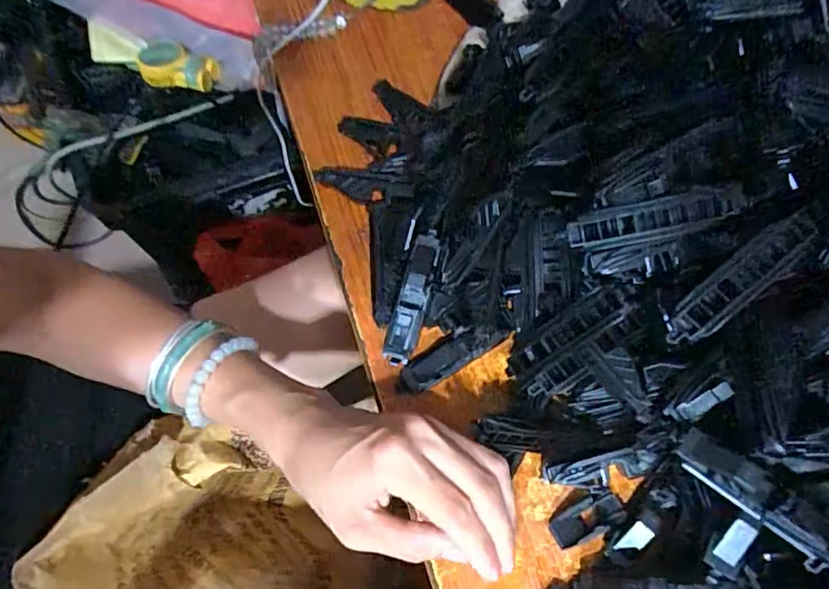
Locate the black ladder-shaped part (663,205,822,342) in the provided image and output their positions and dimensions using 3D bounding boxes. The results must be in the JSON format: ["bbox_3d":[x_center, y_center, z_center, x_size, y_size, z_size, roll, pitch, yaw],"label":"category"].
[{"bbox_3d":[0.154,-0.006,0.265,0.020,0.004,0.079,47,109,15],"label":"black ladder-shaped part"}]

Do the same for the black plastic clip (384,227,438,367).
[{"bbox_3d":[-0.001,0.003,0.328,0.017,0.013,0.079,16,89,6],"label":"black plastic clip"}]

